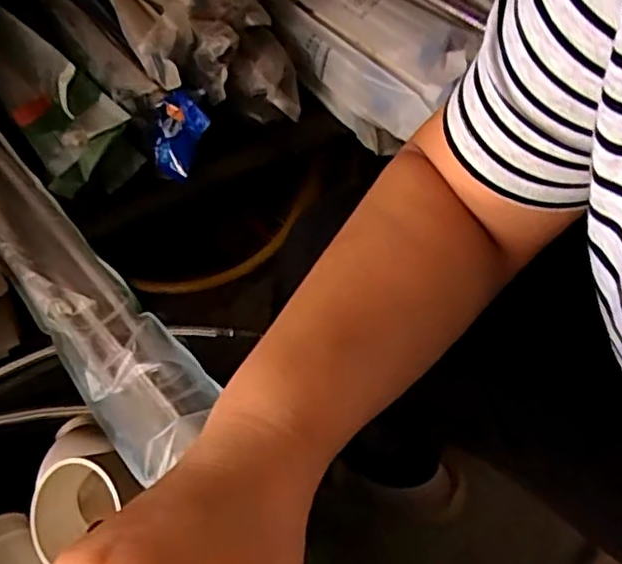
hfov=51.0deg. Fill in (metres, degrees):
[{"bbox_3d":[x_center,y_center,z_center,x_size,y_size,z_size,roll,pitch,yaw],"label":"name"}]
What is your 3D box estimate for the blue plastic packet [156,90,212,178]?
[{"bbox_3d":[-0.108,-0.119,0.526,0.041,0.069,0.022,27,37,-6],"label":"blue plastic packet"}]

